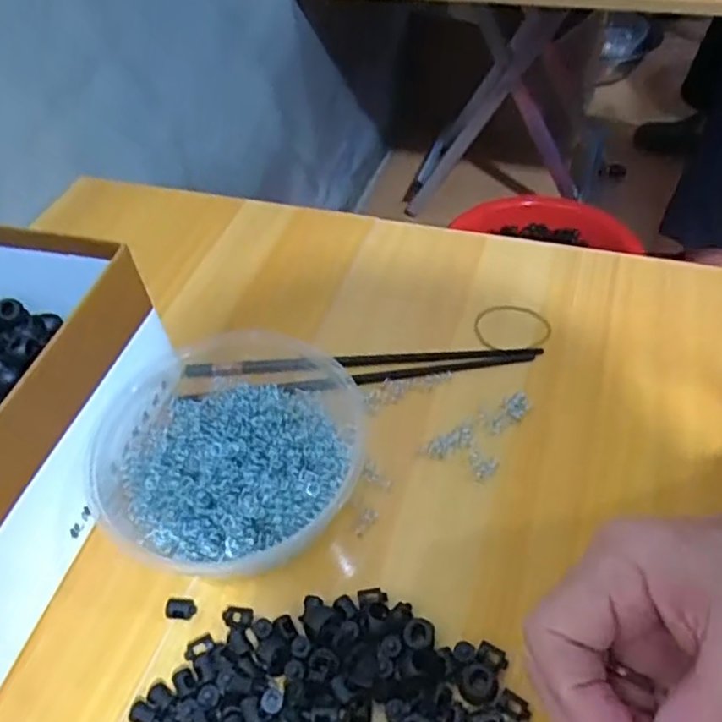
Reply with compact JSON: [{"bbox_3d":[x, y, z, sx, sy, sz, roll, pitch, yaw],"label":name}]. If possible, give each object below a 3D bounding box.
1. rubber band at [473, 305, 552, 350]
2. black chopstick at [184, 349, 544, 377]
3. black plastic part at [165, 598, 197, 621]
[{"bbox_3d":[0.105,-0.023,0.448,0.052,0.004,0.041,-5,49,1],"label":"rubber band"},{"bbox_3d":[0.000,-0.001,0.432,0.234,0.006,0.011,-4,49,2],"label":"black chopstick"},{"bbox_3d":[-0.092,0.127,0.333,0.016,0.009,0.011,6,50,10],"label":"black plastic part"}]

